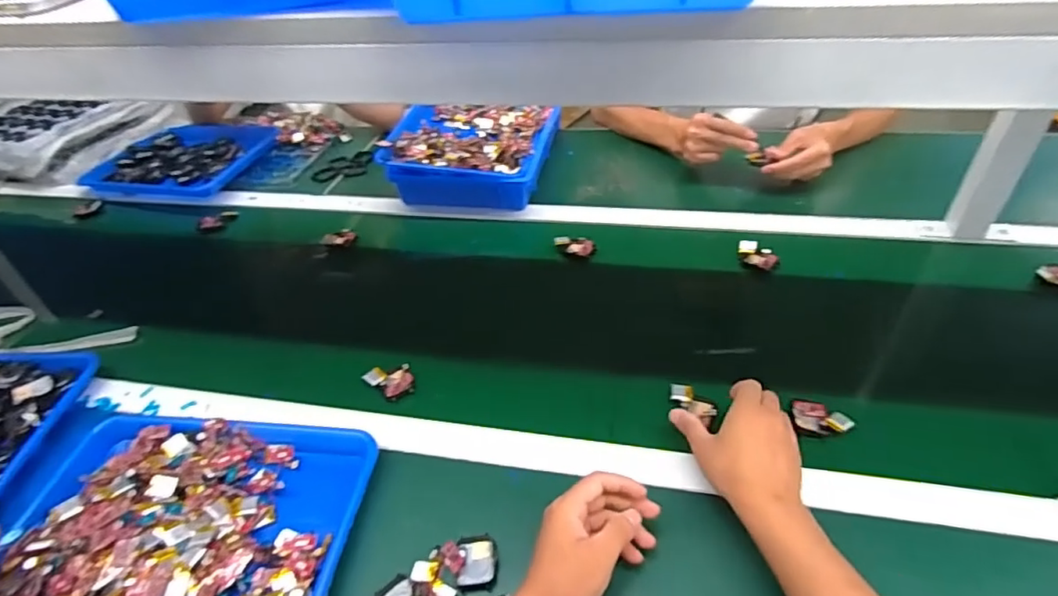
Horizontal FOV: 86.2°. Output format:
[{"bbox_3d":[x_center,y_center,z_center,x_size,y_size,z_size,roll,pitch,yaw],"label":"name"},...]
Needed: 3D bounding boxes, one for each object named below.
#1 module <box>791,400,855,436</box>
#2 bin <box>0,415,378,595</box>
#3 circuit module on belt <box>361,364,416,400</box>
[{"bbox_3d":[0.304,0.125,0.590,0.056,0.017,0.034,19,48,26],"label":"module"},{"bbox_3d":[-0.346,0.224,0.534,0.359,0.061,0.249,2,43,9],"label":"bin"},{"bbox_3d":[-0.165,0.100,0.672,0.054,0.016,0.044,-16,43,-11],"label":"circuit module on belt"}]

